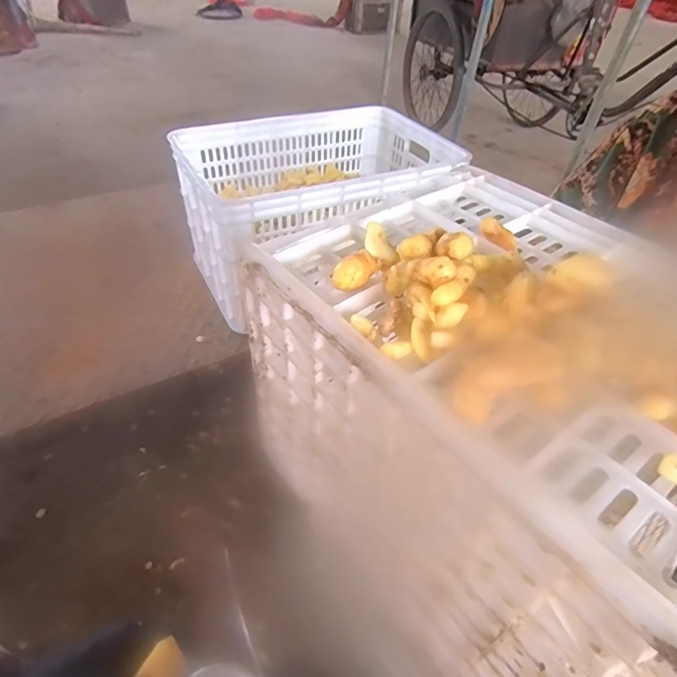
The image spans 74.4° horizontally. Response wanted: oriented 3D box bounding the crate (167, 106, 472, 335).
[{"bbox_3d":[-0.035,-0.291,0.995,0.555,0.276,0.370,-16,47,-20],"label":"crate"}]

